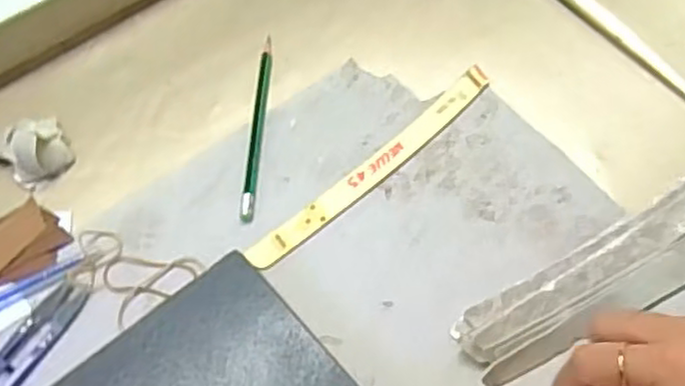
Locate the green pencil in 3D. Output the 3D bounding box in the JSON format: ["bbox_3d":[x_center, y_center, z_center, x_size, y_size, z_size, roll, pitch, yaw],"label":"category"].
[{"bbox_3d":[-0.058,-0.047,0.475,0.009,0.004,0.144,1,62,4],"label":"green pencil"}]

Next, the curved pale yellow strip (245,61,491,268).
[{"bbox_3d":[0.022,-0.018,0.458,0.203,0.004,0.020,-40,67,-16],"label":"curved pale yellow strip"}]

